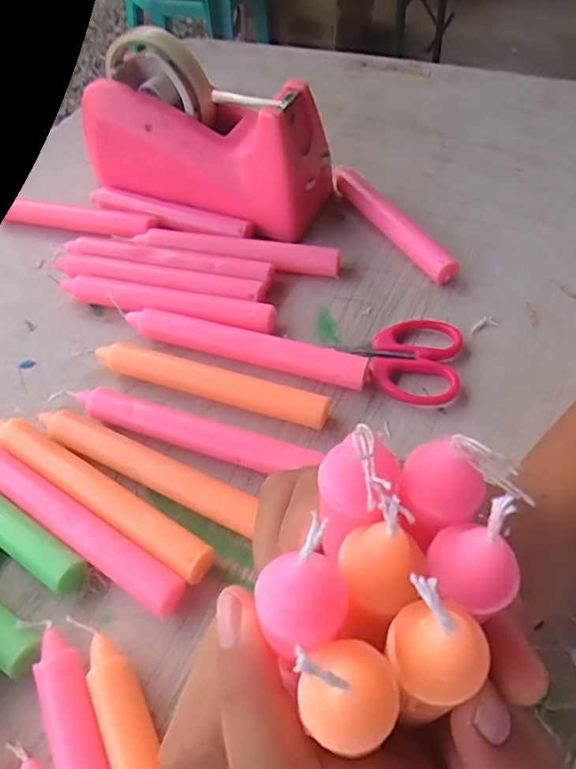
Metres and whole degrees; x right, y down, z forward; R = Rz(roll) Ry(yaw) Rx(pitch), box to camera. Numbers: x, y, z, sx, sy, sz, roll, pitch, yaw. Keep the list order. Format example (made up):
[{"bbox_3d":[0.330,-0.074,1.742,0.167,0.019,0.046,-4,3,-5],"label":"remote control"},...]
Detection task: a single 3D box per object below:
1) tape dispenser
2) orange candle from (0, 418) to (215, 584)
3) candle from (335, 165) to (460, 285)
[{"bbox_3d":[-0.064,-0.185,0.404,0.184,0.103,0.065,17,57,15],"label":"tape dispenser"},{"bbox_3d":[-0.102,0.058,0.292,0.153,0.023,0.019,27,60,21],"label":"orange candle"},{"bbox_3d":[0.074,-0.120,0.401,0.014,0.020,0.141,-25,56,-14],"label":"candle"}]

